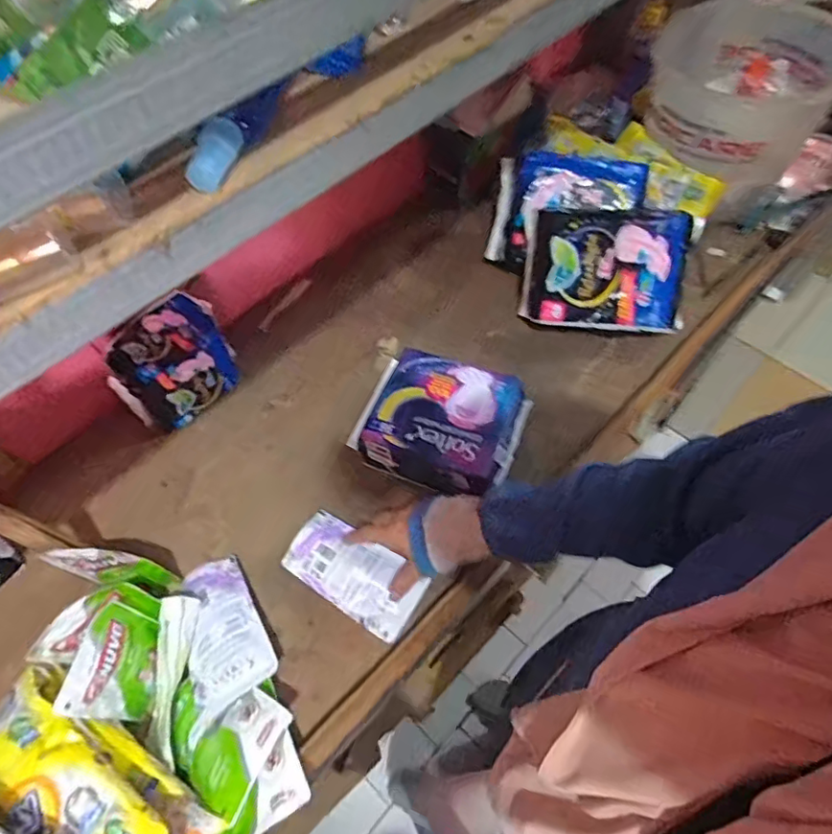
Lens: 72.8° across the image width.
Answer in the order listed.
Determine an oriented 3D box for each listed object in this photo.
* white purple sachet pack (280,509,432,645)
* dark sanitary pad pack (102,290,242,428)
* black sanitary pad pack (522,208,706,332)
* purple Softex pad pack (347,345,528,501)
[{"bbox_3d":[-0.069,0.174,0.631,0.154,0.019,0.080,35,67,13],"label":"white purple sachet pack"},{"bbox_3d":[-0.298,-0.062,0.708,0.067,0.138,0.146,37,68,23],"label":"dark sanitary pad pack"},{"bbox_3d":[0.252,-0.195,0.749,0.203,0.152,0.040,5,17,4],"label":"black sanitary pad pack"},{"bbox_3d":[0.036,0.009,0.689,0.177,0.079,0.145,17,62,13],"label":"purple Softex pad pack"}]

